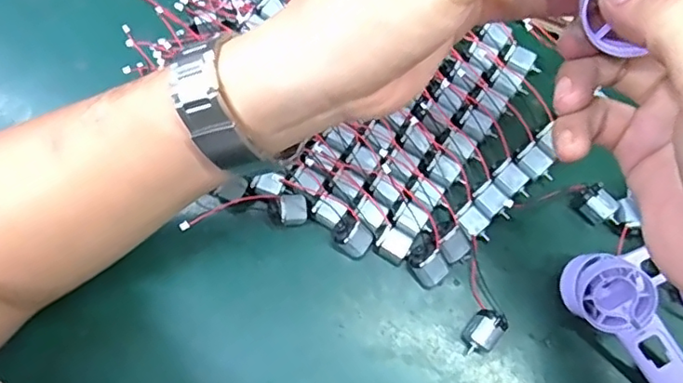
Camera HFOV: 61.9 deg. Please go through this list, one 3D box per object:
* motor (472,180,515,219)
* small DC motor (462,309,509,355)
[{"bbox_3d":[0.096,0.007,0.361,0.019,0.013,0.026,-42,73,-13],"label":"motor"},{"bbox_3d":[0.086,0.085,0.344,0.018,0.018,0.028,39,75,15],"label":"small DC motor"}]

